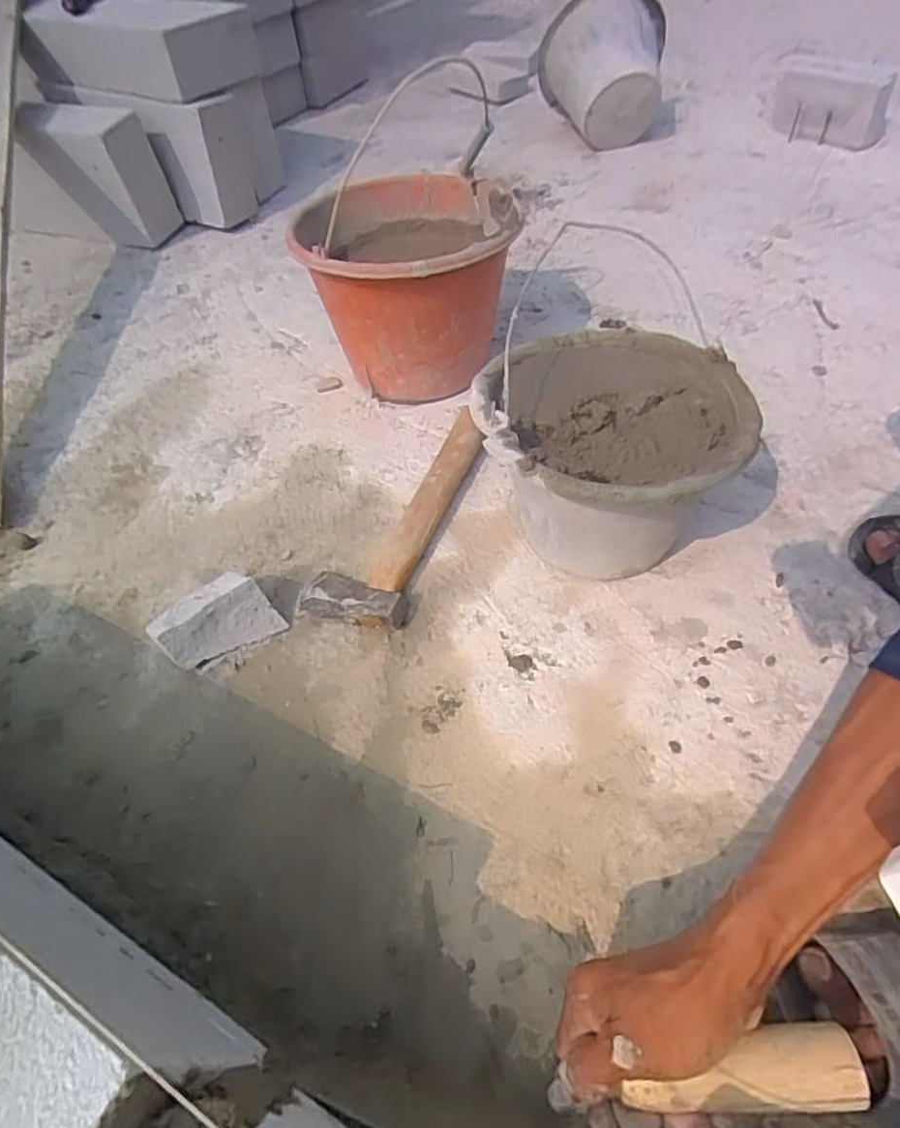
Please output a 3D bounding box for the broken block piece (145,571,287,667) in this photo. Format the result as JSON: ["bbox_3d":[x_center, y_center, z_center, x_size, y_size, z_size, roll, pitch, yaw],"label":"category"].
[{"bbox_3d":[-0.232,0.053,0.628,0.116,0.052,0.068,-25,51,-13],"label":"broken block piece"}]

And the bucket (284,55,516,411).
[{"bbox_3d":[-0.046,-0.350,0.831,0.255,0.214,0.257,-4,52,5],"label":"bucket"}]

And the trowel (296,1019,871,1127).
[{"bbox_3d":[0.066,0.287,0.344,0.295,0.077,0.052,-9,48,5],"label":"trowel"}]

